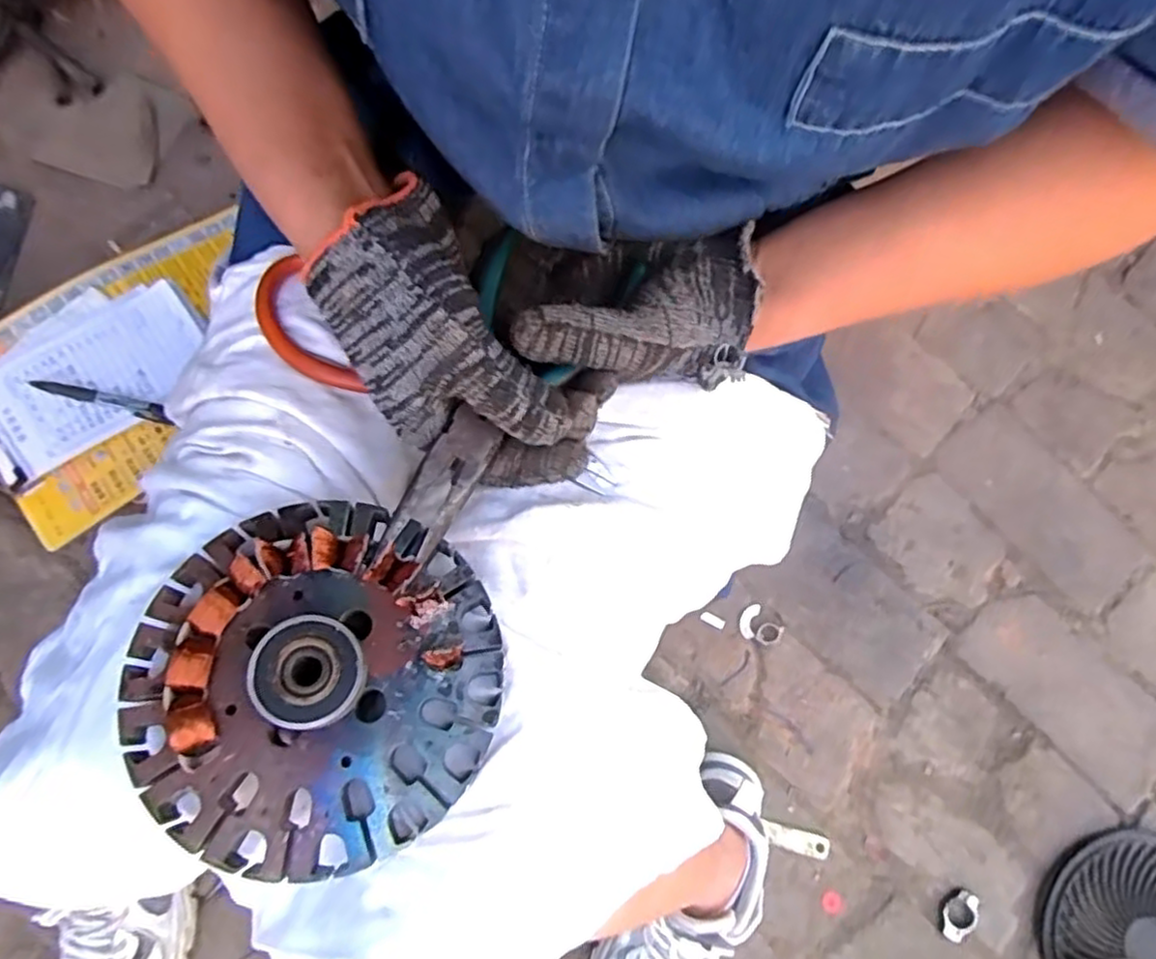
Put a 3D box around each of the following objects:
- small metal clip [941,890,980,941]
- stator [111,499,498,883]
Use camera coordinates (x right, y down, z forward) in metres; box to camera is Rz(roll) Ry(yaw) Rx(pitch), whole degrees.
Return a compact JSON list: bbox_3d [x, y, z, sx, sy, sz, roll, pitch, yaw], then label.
[{"bbox_3d":[0.366,0.418,0.676,0.029,0.010,0.046,30,79,8],"label":"small metal clip"},{"bbox_3d":[-0.103,0.076,0.268,0.136,0.044,0.130,29,78,8],"label":"stator"}]

